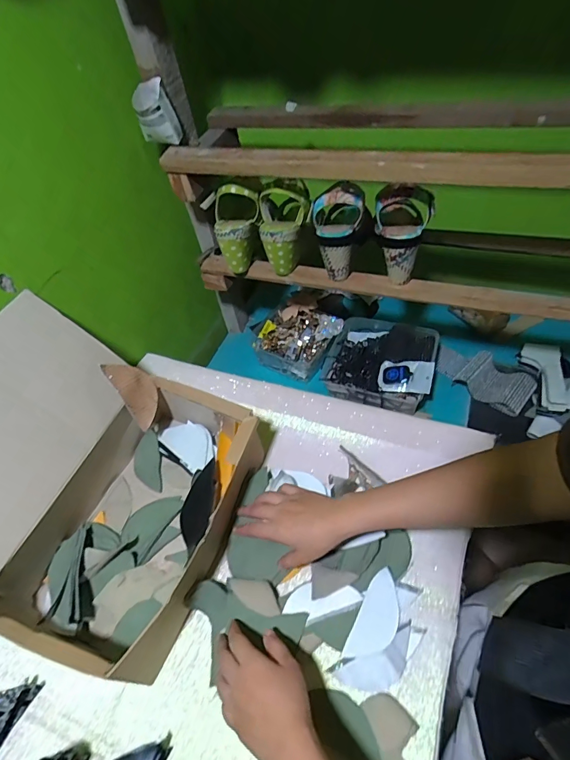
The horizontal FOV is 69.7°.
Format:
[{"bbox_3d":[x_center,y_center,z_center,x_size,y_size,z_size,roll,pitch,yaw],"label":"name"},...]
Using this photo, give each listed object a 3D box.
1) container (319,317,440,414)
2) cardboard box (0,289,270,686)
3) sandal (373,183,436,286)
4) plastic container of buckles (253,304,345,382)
[{"bbox_3d":[0.189,-0.043,0.817,0.210,0.064,0.192,15,54,20],"label":"container"},{"bbox_3d":[-0.245,0.110,0.501,0.327,0.232,0.338,14,55,18],"label":"cardboard box"},{"bbox_3d":[0.178,-0.224,0.622,0.083,0.142,0.075,4,51,12],"label":"sandal"},{"bbox_3d":[0.025,-0.090,0.897,0.177,0.070,0.142,21,56,24],"label":"plastic container of buckles"}]

